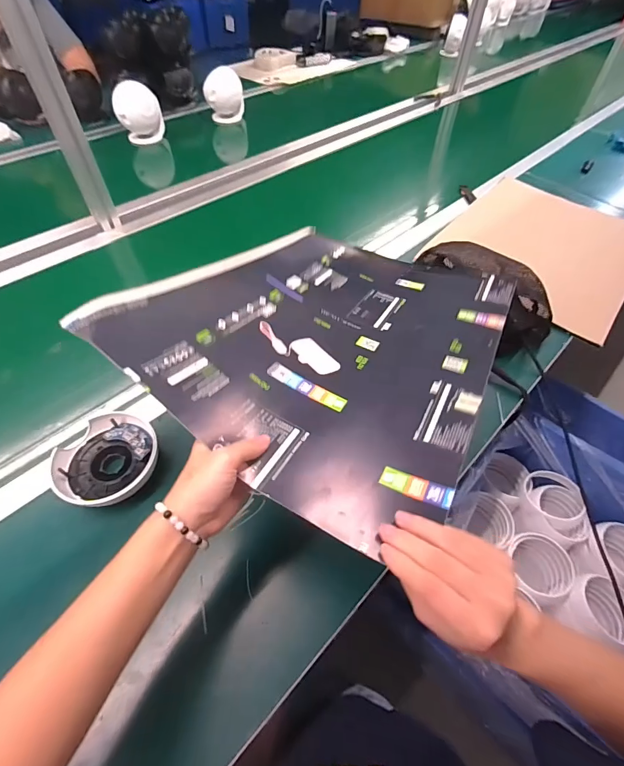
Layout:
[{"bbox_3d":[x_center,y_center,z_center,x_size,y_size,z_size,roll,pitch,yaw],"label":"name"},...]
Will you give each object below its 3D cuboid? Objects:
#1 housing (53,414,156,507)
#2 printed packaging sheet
[{"bbox_3d":[-0.246,0.092,0.445,0.105,0.027,0.114,1,53,-1],"label":"housing"},{"bbox_3d":[0.046,-0.085,0.441,0.346,0.135,0.467,27,57,17],"label":"printed packaging sheet"}]

